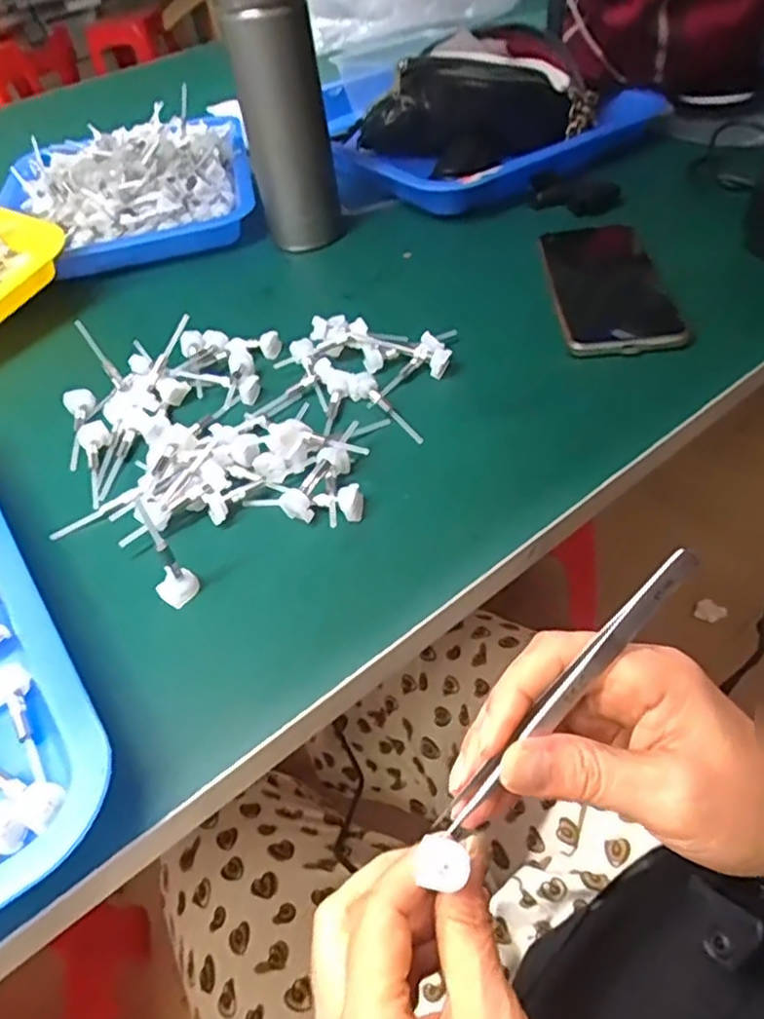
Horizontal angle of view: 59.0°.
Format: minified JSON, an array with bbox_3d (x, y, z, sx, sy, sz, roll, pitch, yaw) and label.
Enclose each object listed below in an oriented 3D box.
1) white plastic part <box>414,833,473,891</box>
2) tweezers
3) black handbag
[{"bbox_3d":[0.022,0.126,0.243,0.018,0.006,0.016,6,48,12],"label":"white plastic part"},{"bbox_3d":[0.064,0.061,0.232,0.123,0.013,0.007,-50,55,2],"label":"tweezers"},{"bbox_3d":[0.085,-0.372,0.634,0.215,0.117,0.076,15,50,19],"label":"black handbag"}]

